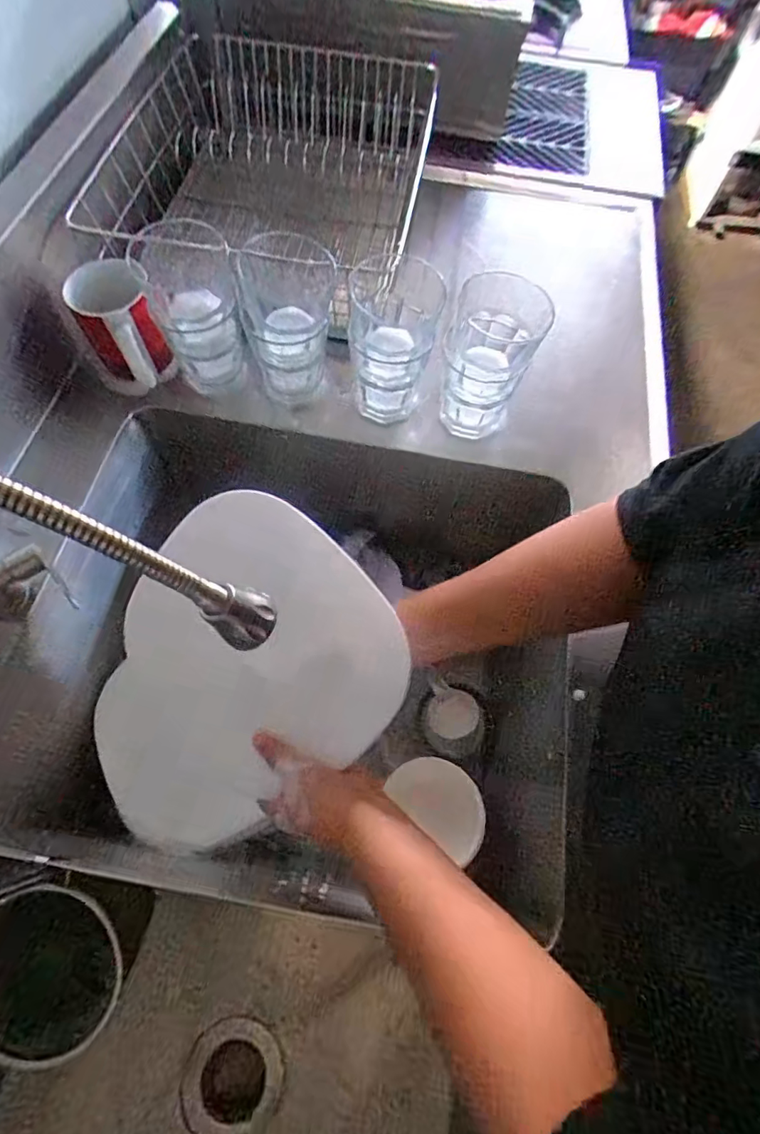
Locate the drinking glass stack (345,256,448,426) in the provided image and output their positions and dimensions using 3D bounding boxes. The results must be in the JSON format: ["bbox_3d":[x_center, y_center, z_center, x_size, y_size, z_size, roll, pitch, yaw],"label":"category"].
[{"bbox_3d":[0.016,-0.242,0.552,0.091,0.136,0.110,-3,65,-3],"label":"drinking glass stack"}]

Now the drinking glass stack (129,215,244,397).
[{"bbox_3d":[-0.196,-0.273,0.545,0.087,0.148,0.101,-21,67,-11],"label":"drinking glass stack"}]

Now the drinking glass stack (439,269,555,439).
[{"bbox_3d":[0.115,-0.218,0.533,0.093,0.150,0.095,15,65,5],"label":"drinking glass stack"}]

